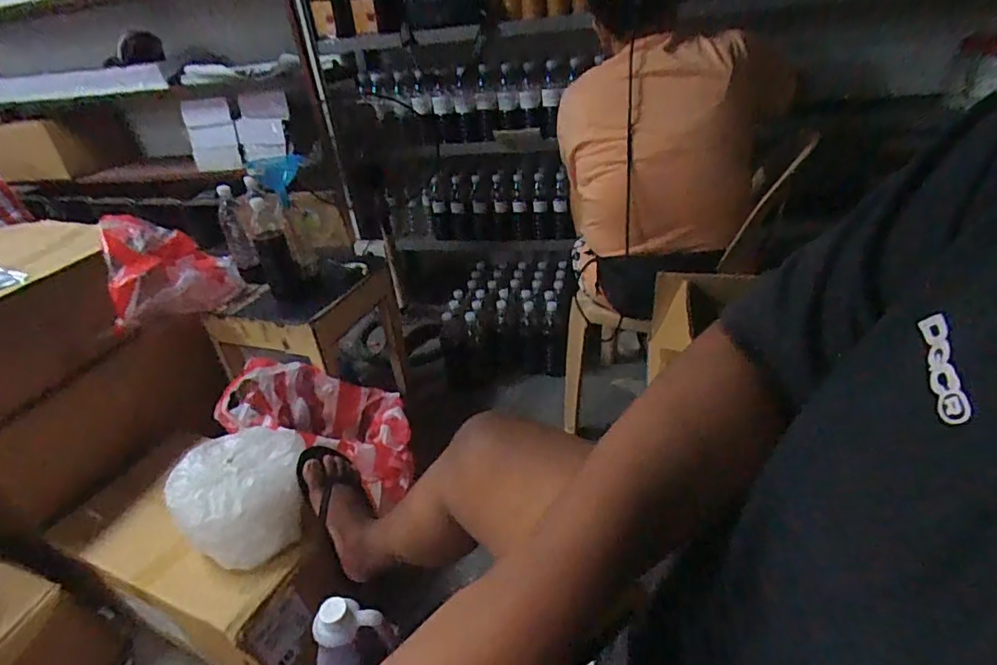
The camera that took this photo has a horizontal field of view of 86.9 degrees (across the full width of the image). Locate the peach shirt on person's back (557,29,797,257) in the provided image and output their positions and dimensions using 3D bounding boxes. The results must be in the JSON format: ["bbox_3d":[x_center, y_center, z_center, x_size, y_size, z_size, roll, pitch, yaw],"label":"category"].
[{"bbox_3d":[0.343,-0.375,1.079,0.417,0.377,0.266,2,33,14],"label":"peach shirt on person's back"}]

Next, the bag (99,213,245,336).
[{"bbox_3d":[-0.798,-0.161,1.285,0.265,0.212,0.235,-20,34,-21],"label":"bag"}]

